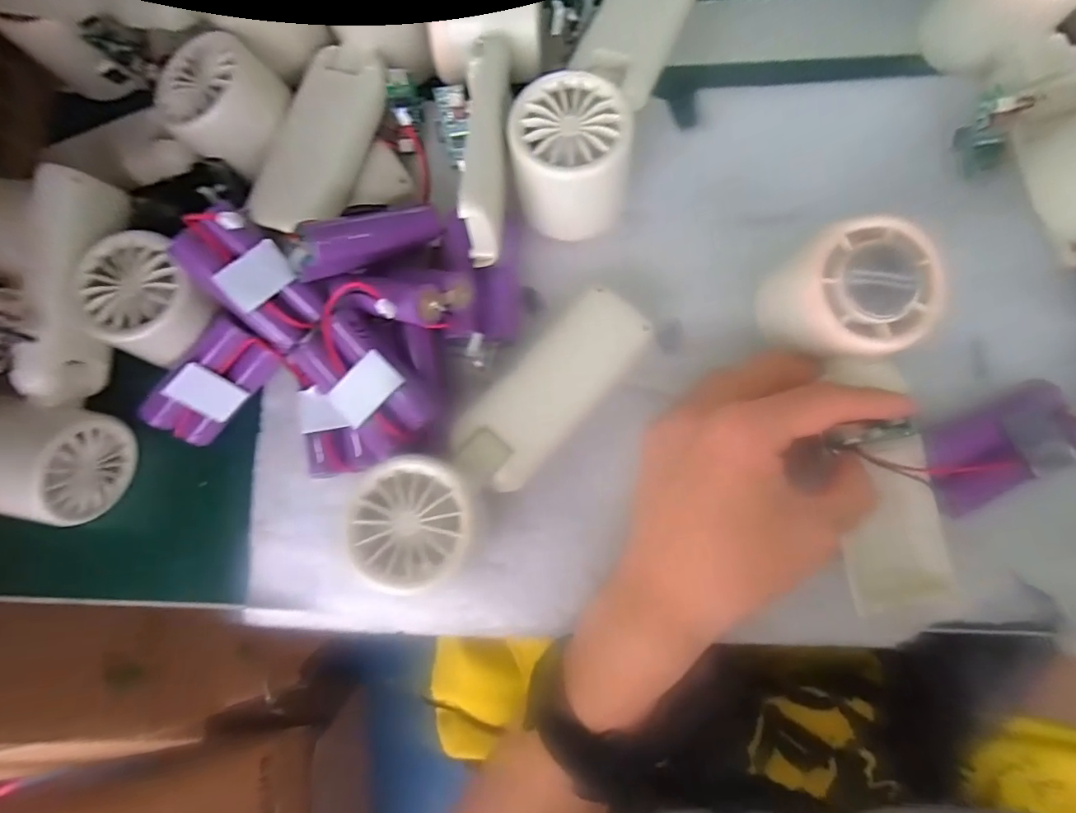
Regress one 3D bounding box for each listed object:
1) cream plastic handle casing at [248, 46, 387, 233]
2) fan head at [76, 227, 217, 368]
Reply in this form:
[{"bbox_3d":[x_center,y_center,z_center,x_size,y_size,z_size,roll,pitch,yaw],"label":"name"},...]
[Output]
[{"bbox_3d":[-0.107,-0.131,0.267,0.041,0.023,0.101,15,84,6],"label":"cream plastic handle casing"},{"bbox_3d":[-0.183,-0.053,0.254,0.047,0.033,0.052,-43,82,-2],"label":"fan head"}]

